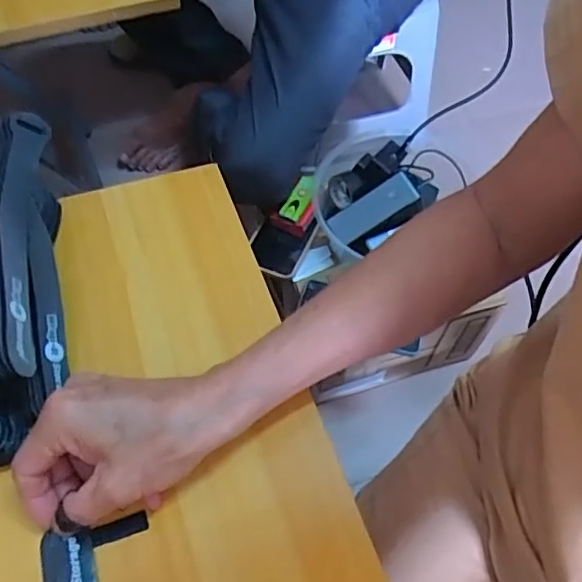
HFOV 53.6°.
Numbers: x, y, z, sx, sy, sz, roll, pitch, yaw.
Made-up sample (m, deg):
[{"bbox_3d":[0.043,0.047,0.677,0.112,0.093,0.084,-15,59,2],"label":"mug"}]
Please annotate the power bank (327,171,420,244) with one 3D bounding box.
[{"bbox_3d":[0.108,-0.112,0.766,0.120,0.015,0.046,-32,63,3],"label":"power bank"}]

